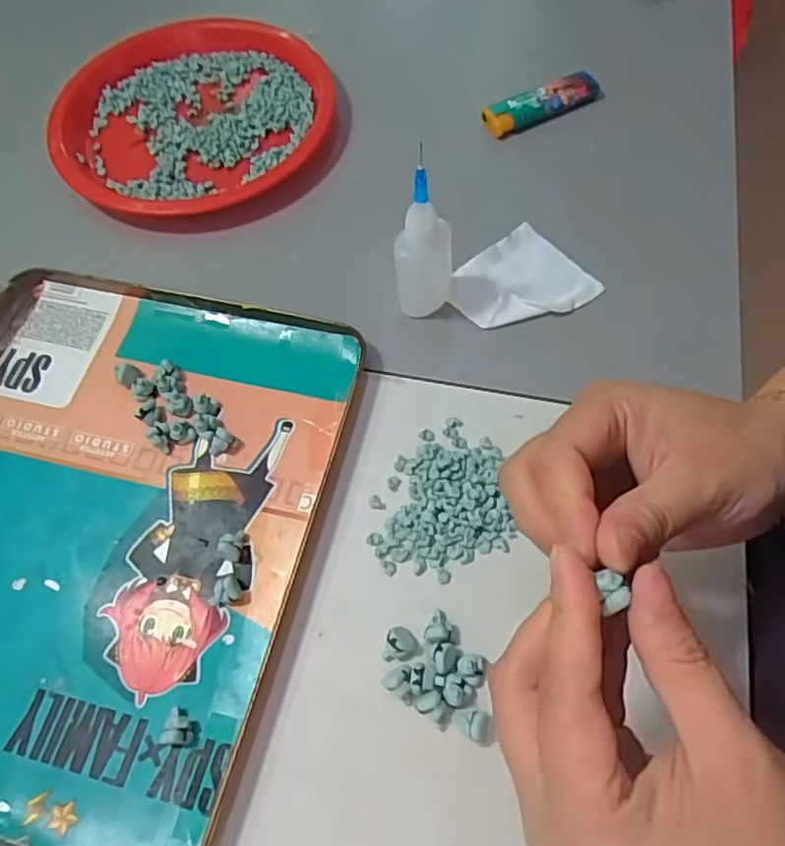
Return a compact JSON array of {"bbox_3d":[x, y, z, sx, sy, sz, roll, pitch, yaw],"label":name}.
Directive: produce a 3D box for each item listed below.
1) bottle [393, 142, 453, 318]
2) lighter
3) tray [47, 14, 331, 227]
[{"bbox_3d":[0.016,-0.088,0.309,0.028,0.090,0.023,2,64,4],"label":"bottle"},{"bbox_3d":[0.098,-0.211,0.411,0.080,0.018,0.018,-25,65,-9],"label":"lighter"},{"bbox_3d":[-0.132,-0.203,0.413,0.178,0.020,0.178,-1,64,2],"label":"tray"}]

